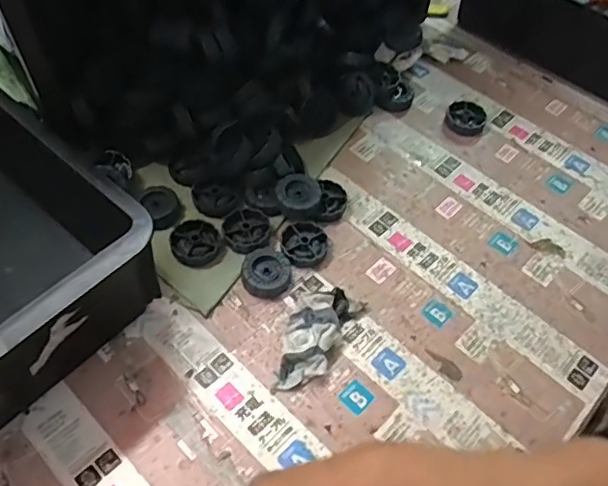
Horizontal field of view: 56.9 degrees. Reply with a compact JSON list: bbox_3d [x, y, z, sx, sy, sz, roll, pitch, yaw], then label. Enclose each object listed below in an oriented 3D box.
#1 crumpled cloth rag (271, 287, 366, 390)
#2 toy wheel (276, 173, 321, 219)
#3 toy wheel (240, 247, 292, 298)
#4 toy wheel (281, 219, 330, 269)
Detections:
[{"bbox_3d":[0.006,0.068,0.408,0.039,0.022,0.083,25,58,13],"label":"crumpled cloth rag"},{"bbox_3d":[-0.005,-0.040,0.473,0.035,0.020,0.037,2,56,-3],"label":"toy wheel"},{"bbox_3d":[-0.030,0.023,0.440,0.037,0.011,0.038,2,56,-3],"label":"toy wheel"},{"bbox_3d":[0.000,0.000,0.461,0.036,0.010,0.044,-1,56,-4],"label":"toy wheel"}]

